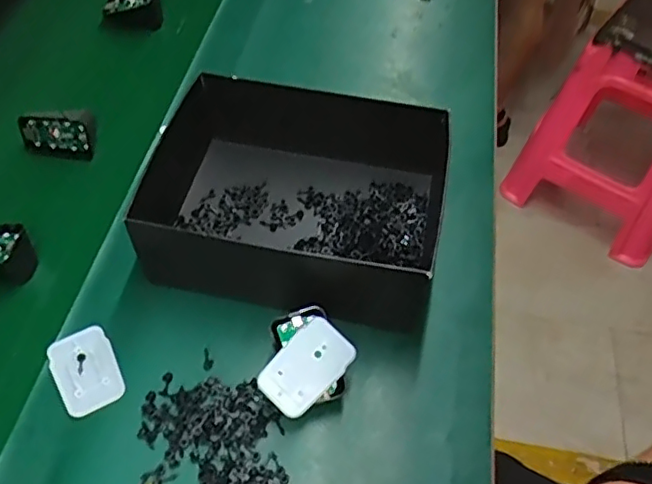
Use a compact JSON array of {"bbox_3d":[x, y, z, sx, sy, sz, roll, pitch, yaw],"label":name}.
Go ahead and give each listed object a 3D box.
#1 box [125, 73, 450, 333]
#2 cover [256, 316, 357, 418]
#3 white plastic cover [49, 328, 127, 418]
[{"bbox_3d":[-0.027,-0.039,0.528,0.247,0.085,0.185,11,53,5],"label":"box"},{"bbox_3d":[-0.014,0.091,0.443,0.069,0.005,0.044,-43,82,-15],"label":"cover"},{"bbox_3d":[-0.184,0.098,0.465,0.045,0.004,0.067,-20,57,-18],"label":"white plastic cover"}]

